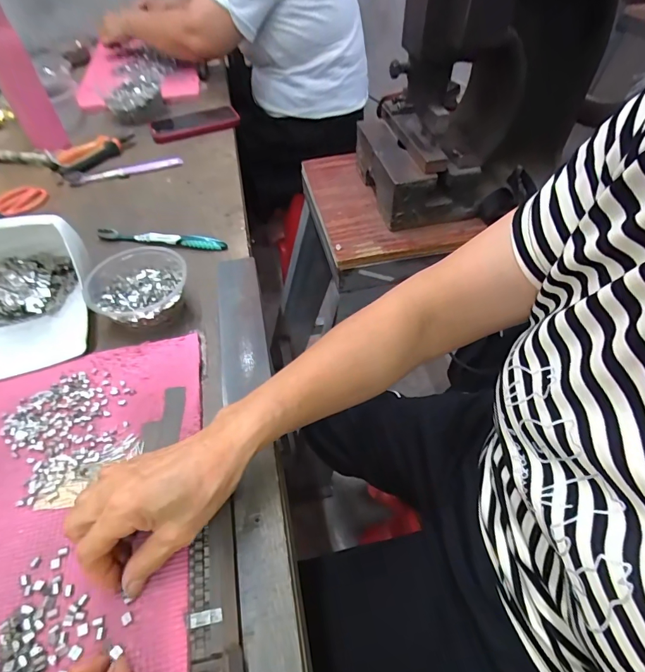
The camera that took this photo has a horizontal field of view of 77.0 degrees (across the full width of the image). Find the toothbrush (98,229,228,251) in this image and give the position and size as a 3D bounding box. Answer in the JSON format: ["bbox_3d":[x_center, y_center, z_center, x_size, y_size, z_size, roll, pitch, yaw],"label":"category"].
[{"bbox_3d":[-0.221,-0.134,0.553,0.182,0.016,0.009,6,51,9],"label":"toothbrush"}]

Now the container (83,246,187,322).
[{"bbox_3d":[-0.203,-0.051,0.458,0.101,0.047,0.097,-2,50,2],"label":"container"}]

